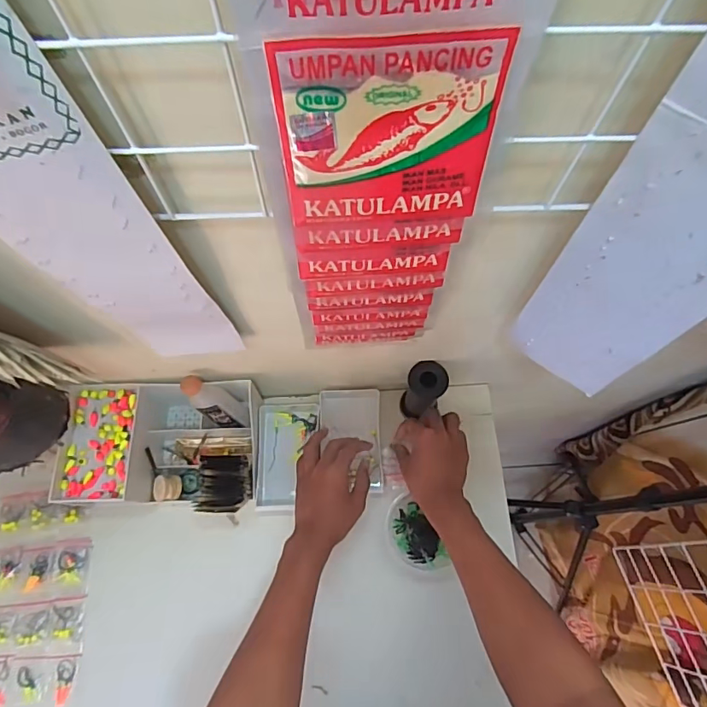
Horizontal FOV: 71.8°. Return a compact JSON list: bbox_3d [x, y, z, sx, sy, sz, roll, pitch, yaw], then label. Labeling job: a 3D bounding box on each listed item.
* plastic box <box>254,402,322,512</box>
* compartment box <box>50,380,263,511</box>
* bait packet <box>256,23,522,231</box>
[{"bbox_3d":[-0.092,0.143,0.687,0.085,0.022,0.144,-1,69,0],"label":"plastic box"},{"bbox_3d":[-0.244,0.121,0.641,0.228,0.098,0.157,0,69,0],"label":"compartment box"},{"bbox_3d":[0.016,-0.099,0.230,0.099,0.092,0.018,-4,69,-1],"label":"bait packet"}]

